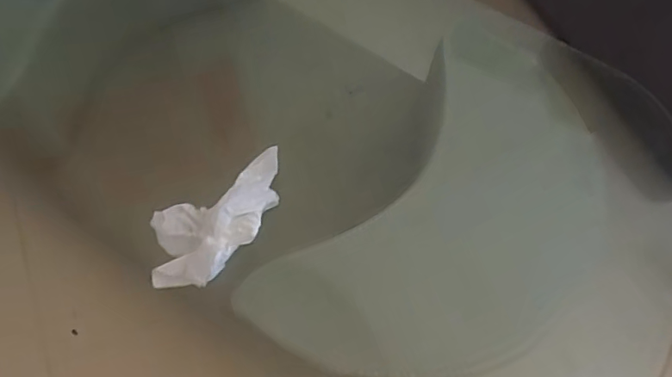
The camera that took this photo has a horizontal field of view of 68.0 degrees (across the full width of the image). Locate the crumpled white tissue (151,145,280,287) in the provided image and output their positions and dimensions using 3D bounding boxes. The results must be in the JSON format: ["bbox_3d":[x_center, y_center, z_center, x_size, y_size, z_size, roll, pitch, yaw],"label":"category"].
[{"bbox_3d":[-0.173,0.047,0.749,0.240,0.056,0.136,-29,73,-12],"label":"crumpled white tissue"}]

